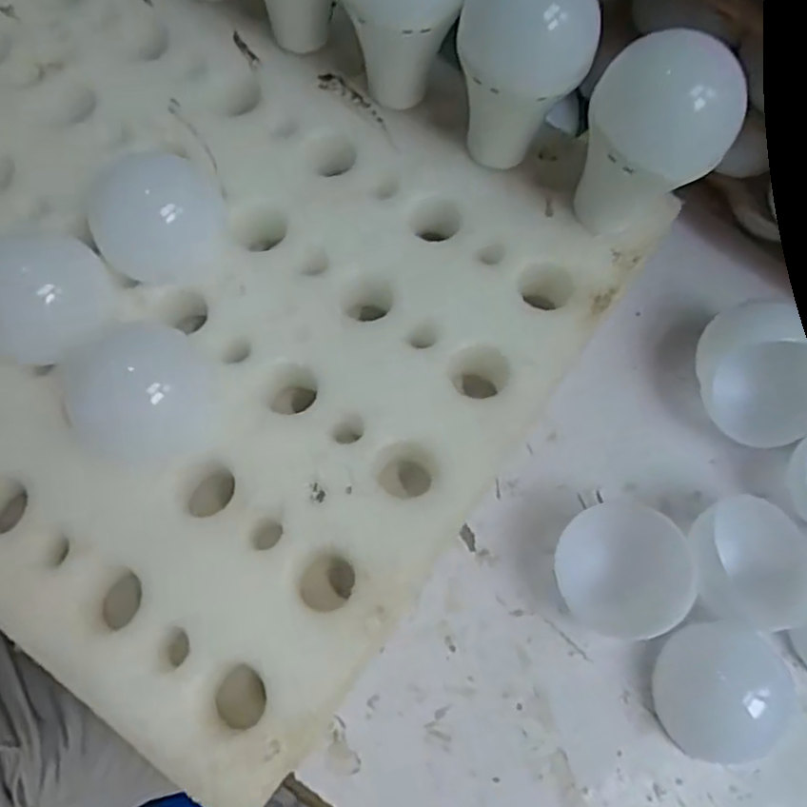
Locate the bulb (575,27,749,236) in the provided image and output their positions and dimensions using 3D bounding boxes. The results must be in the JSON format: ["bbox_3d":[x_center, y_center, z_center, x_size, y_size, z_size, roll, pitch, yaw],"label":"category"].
[{"bbox_3d":[0.115,-0.120,0.354,0.068,0.097,0.063,1,68,-2],"label":"bulb"}]

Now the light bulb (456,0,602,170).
[{"bbox_3d":[0.057,-0.164,0.368,0.067,0.089,0.060,12,68,3],"label":"light bulb"}]

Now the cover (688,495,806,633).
[{"bbox_3d":[0.179,0.087,0.384,0.061,0.031,0.066,-9,69,-5],"label":"cover"}]

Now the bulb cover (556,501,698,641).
[{"bbox_3d":[0.116,0.089,0.383,0.063,0.027,0.067,-17,70,-8],"label":"bulb cover"}]

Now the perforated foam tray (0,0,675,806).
[{"bbox_3d":[-0.183,-0.107,0.380,0.534,0.029,0.320,33,71,11],"label":"perforated foam tray"}]

